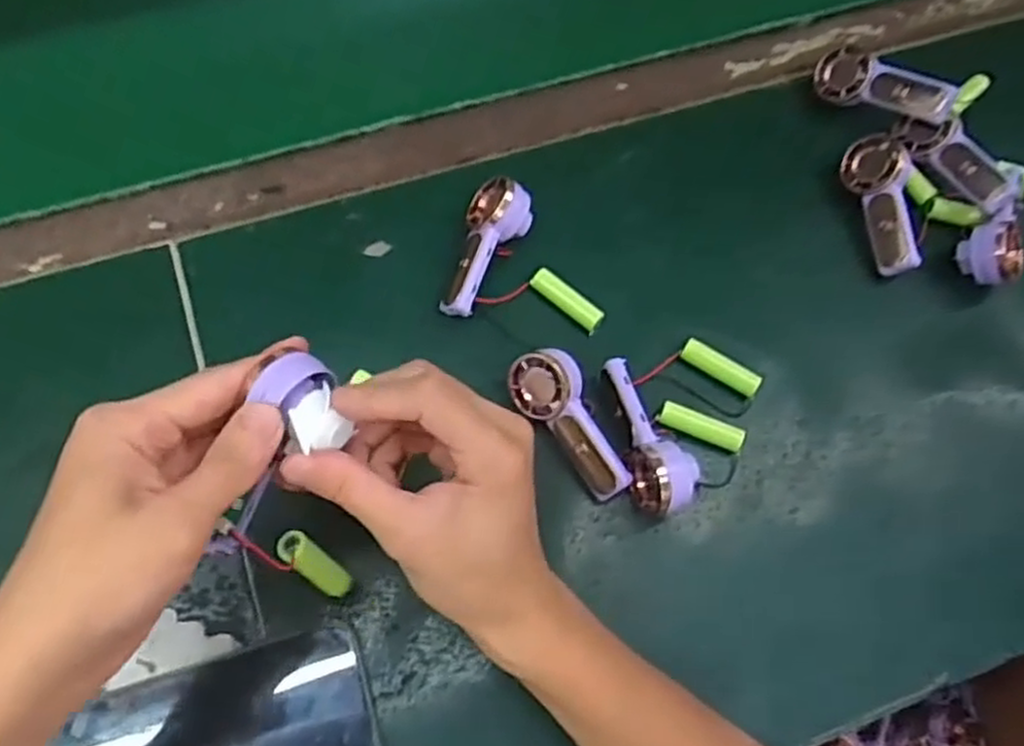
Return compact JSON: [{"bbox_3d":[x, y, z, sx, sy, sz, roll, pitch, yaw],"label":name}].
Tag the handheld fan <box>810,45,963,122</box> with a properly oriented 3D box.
[{"bbox_3d":[0.252,-0.193,0.525,0.091,0.024,0.036,28,107,26],"label":"handheld fan"}]

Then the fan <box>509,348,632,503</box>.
[{"bbox_3d":[0.032,0.031,0.444,0.035,0.038,0.092,-27,72,-12],"label":"fan"}]

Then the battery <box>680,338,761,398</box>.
[{"bbox_3d":[0.127,-0.003,0.472,0.050,0.015,0.013,30,69,9],"label":"battery"}]

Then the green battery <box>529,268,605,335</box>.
[{"bbox_3d":[0.034,-0.045,0.484,0.052,0.014,0.015,39,71,12],"label":"green battery"}]

